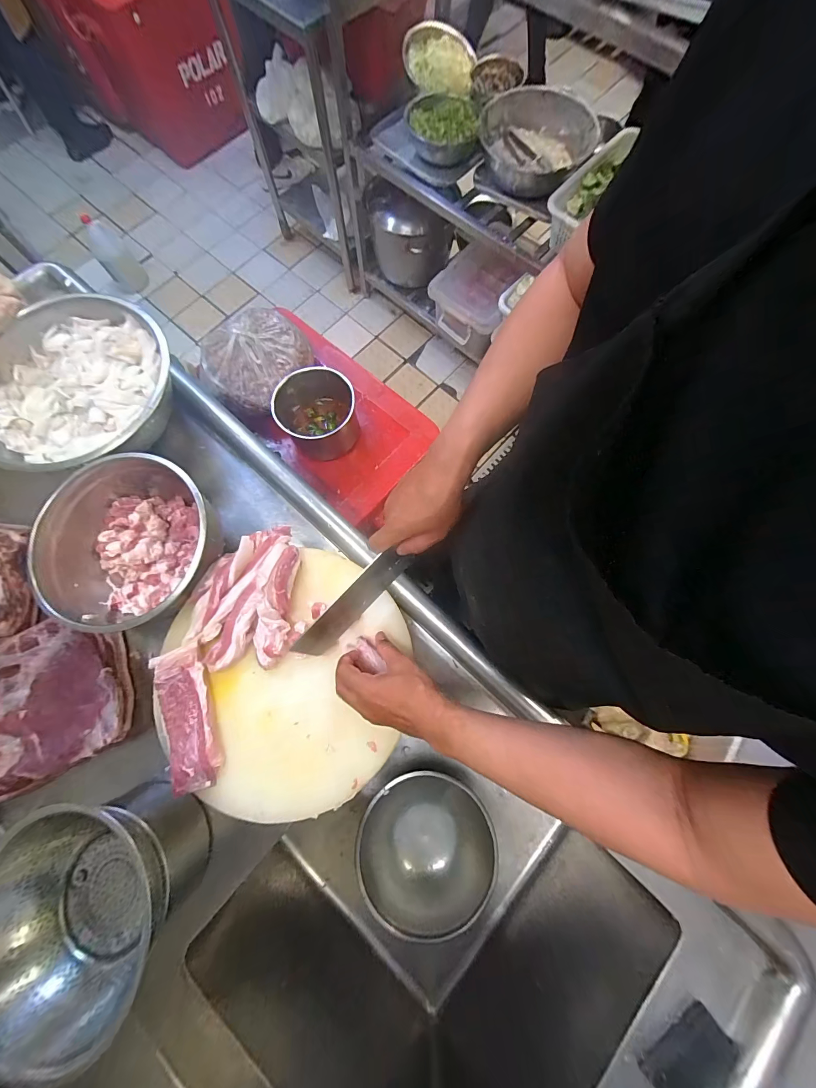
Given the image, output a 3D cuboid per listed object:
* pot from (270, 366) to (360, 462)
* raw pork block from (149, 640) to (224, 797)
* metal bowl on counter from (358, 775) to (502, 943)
[{"bbox_3d":[-0.222,-0.321,0.900,0.189,0.136,0.179,0,75,-1],"label":"pot"},{"bbox_3d":[-0.291,0.227,0.471,0.056,0.023,0.176,-19,76,-5],"label":"raw pork block"},{"bbox_3d":[0.036,0.634,0.752,0.262,0.110,0.255,0,75,-1],"label":"metal bowl on counter"}]

